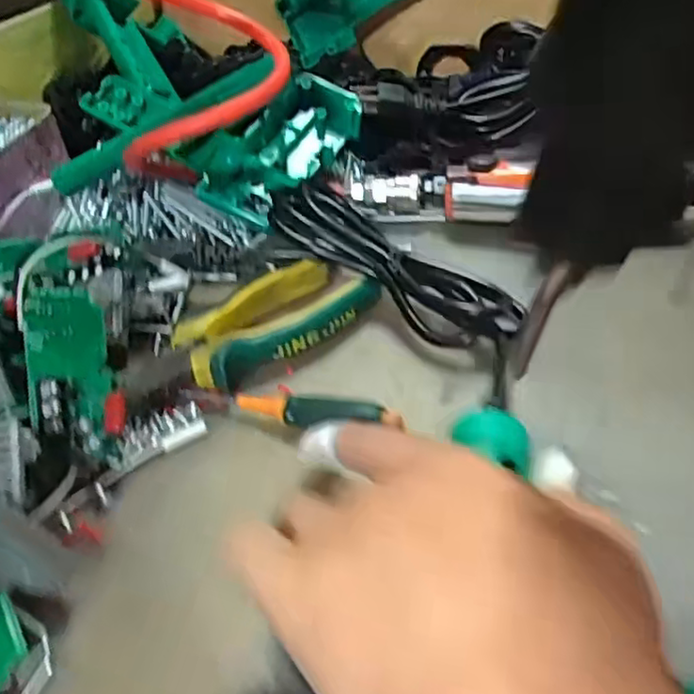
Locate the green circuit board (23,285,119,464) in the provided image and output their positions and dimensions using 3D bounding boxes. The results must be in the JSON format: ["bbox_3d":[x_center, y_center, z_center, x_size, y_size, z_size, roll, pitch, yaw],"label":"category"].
[{"bbox_3d":[-0.120,0.009,0.301,0.035,0.012,0.078,5,63,-43],"label":"green circuit board"}]

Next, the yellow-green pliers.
[{"bbox_3d":[-0.048,-0.012,0.356,0.128,0.017,0.057,-28,45,-23],"label":"yellow-green pliers"}]

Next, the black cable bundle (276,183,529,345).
[{"bbox_3d":[0.021,-0.048,0.370,0.157,0.037,0.048,27,51,33],"label":"black cable bundle"}]

